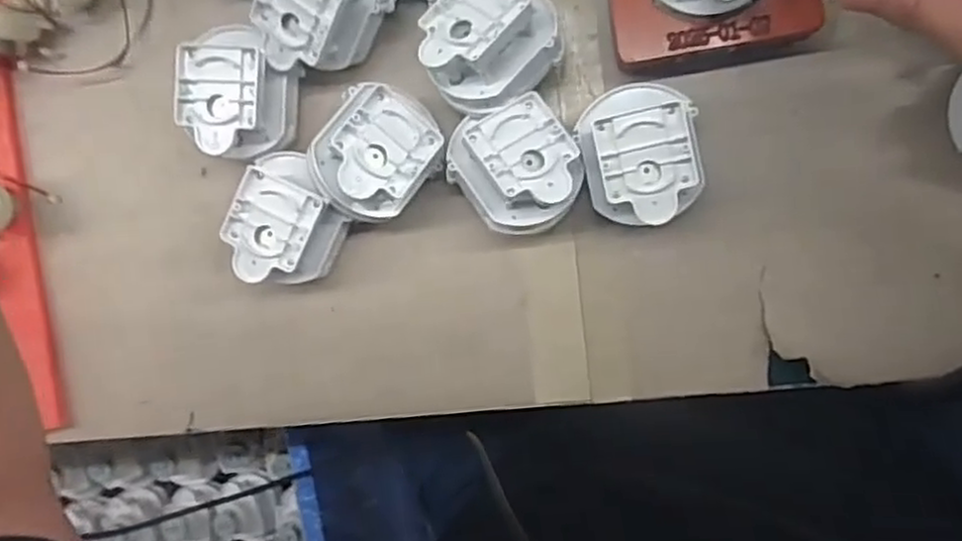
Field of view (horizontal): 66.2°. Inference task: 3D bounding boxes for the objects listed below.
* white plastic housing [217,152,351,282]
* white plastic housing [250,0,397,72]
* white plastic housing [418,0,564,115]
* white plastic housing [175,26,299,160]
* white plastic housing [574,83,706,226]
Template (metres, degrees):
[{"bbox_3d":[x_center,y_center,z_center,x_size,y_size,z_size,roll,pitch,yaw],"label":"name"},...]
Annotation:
[{"bbox_3d":[-0.105,-0.026,0.407,0.056,0.048,0.072,20,96,6],"label":"white plastic housing"},{"bbox_3d":[-0.084,-0.138,0.390,0.059,0.049,0.076,36,98,4],"label":"white plastic housing"},{"bbox_3d":[0.005,-0.116,0.373,0.069,0.037,0.055,-44,64,0],"label":"white plastic housing"},{"bbox_3d":[-0.131,-0.095,0.404,0.051,0.047,0.064,8,95,7],"label":"white plastic housing"},{"bbox_3d":[0.080,-0.060,0.378,0.057,0.048,0.069,-1,94,8],"label":"white plastic housing"}]

